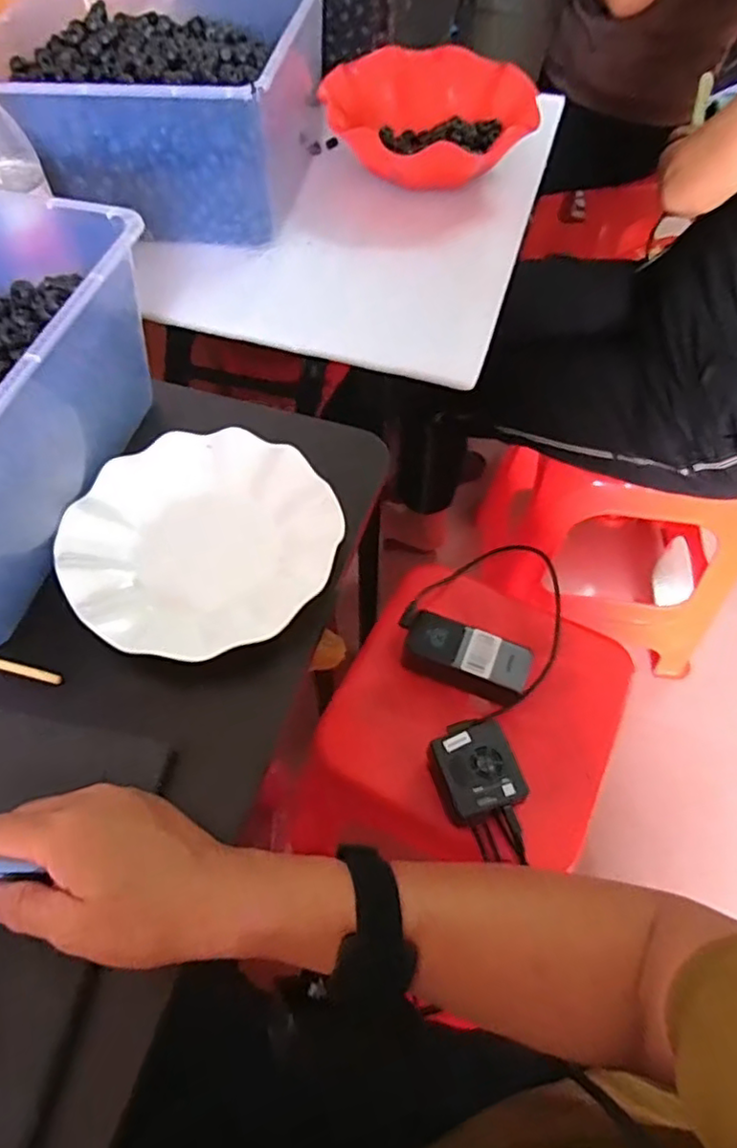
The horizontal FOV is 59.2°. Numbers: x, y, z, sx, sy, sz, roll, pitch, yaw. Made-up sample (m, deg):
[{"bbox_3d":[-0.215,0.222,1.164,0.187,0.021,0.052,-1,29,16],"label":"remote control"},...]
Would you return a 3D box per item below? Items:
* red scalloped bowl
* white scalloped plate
[{"bbox_3d":[0.064,-0.495,0.705,0.220,0.059,0.207,0,59,-1],"label":"red scalloped bowl"},{"bbox_3d":[-0.116,-0.025,0.452,0.178,0.021,0.179,0,59,-1],"label":"white scalloped plate"}]

